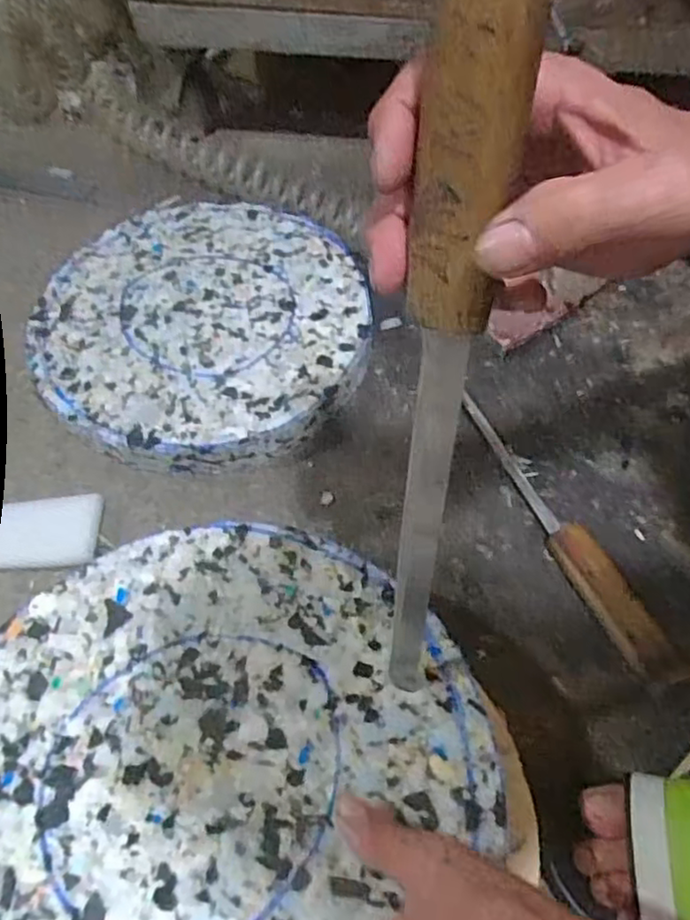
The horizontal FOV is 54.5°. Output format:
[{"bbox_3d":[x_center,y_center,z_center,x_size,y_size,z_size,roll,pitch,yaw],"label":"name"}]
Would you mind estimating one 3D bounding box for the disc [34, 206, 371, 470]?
[{"bbox_3d":[-0.136,-0.130,0.650,0.302,0.044,0.308,-8,57,-4],"label":"disc"}]

